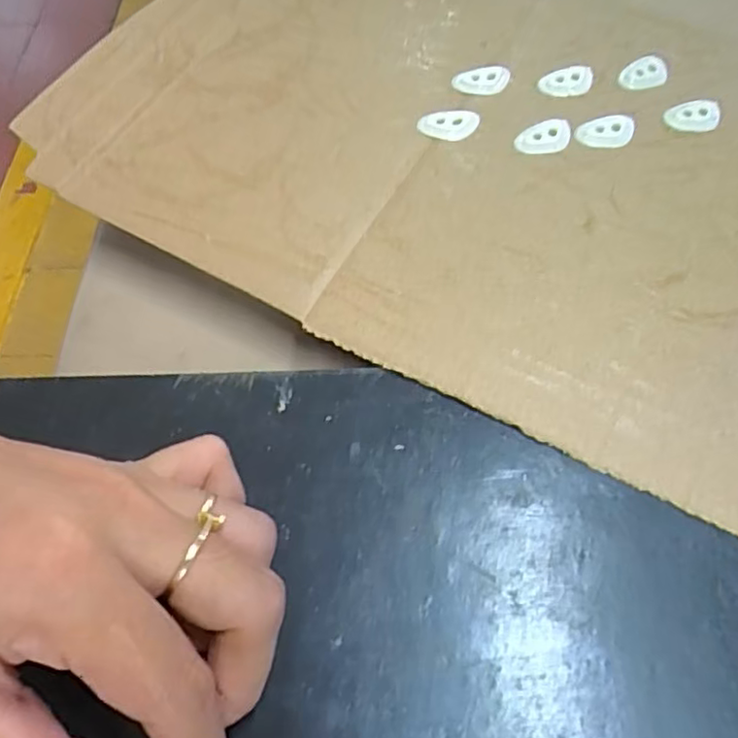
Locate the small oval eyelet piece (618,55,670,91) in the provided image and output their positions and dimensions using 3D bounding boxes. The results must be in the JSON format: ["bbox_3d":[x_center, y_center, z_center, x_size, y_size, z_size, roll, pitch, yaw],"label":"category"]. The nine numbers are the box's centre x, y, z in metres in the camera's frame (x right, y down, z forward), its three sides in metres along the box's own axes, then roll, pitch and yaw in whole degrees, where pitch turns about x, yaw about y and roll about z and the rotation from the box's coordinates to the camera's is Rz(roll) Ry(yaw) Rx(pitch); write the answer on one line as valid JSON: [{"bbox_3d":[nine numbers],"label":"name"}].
[{"bbox_3d":[0.124,-0.134,0.286,0.023,0.004,0.014,-22,64,-10],"label":"small oval eyelet piece"}]

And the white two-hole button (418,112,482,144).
[{"bbox_3d":[0.034,-0.104,0.271,0.026,0.004,0.013,-1,62,0],"label":"white two-hole button"}]

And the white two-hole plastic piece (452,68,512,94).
[{"bbox_3d":[0.051,-0.129,0.284,0.026,0.004,0.012,-8,62,-3],"label":"white two-hole plastic piece"}]

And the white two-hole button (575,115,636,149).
[{"bbox_3d":[0.100,-0.101,0.269,0.025,0.004,0.014,2,62,2],"label":"white two-hole button"}]

